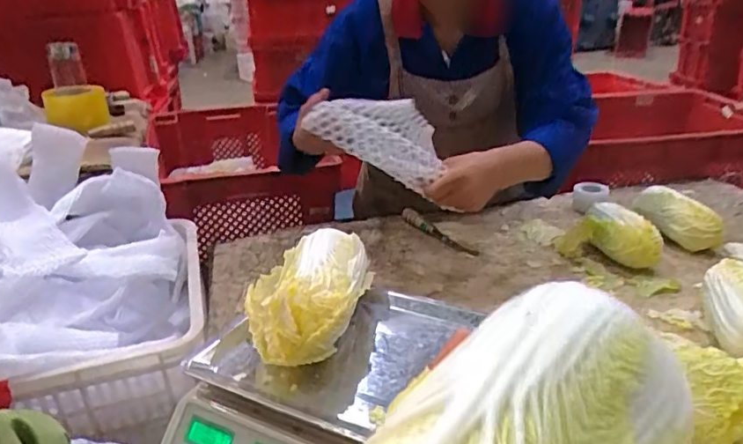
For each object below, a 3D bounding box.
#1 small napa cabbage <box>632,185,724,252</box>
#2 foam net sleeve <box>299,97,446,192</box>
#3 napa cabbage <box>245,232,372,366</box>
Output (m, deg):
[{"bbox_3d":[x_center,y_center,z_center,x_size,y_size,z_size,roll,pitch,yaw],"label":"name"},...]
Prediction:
[{"bbox_3d":[0.557,-0.012,1.042,0.090,0.076,0.174,-5,25,-7],"label":"small napa cabbage"},{"bbox_3d":[0.009,-0.135,0.820,0.212,0.082,0.103,22,59,-9],"label":"foam net sleeve"},{"bbox_3d":[-0.078,0.087,0.635,0.122,0.093,0.174,5,26,15],"label":"napa cabbage"}]

